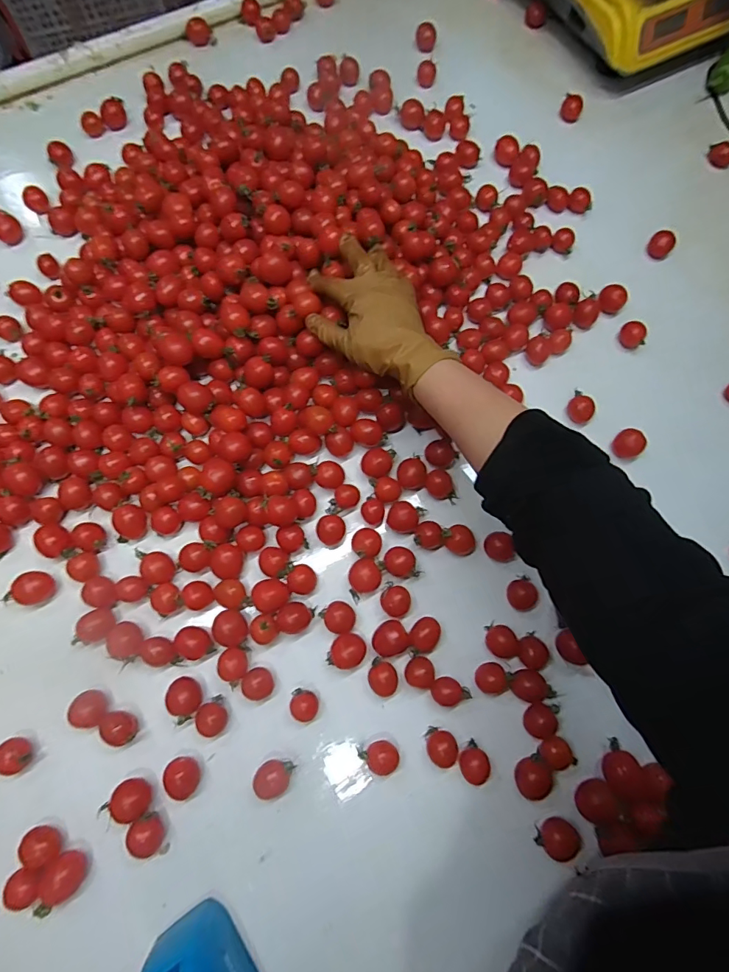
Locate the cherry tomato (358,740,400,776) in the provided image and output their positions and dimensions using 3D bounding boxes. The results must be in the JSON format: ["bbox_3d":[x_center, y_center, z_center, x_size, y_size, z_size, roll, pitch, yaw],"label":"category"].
[{"bbox_3d":[0.014,0.231,0.392,0.026,0.022,0.029,-41,77,-12],"label":"cherry tomato"}]

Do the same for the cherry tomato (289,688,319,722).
[{"bbox_3d":[-0.053,0.193,0.405,0.024,0.021,0.025,0,72,-1],"label":"cherry tomato"}]

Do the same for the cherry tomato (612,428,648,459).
[{"bbox_3d":[0.276,-0.044,0.477,0.025,0.024,0.029,-31,75,-10],"label":"cherry tomato"}]

